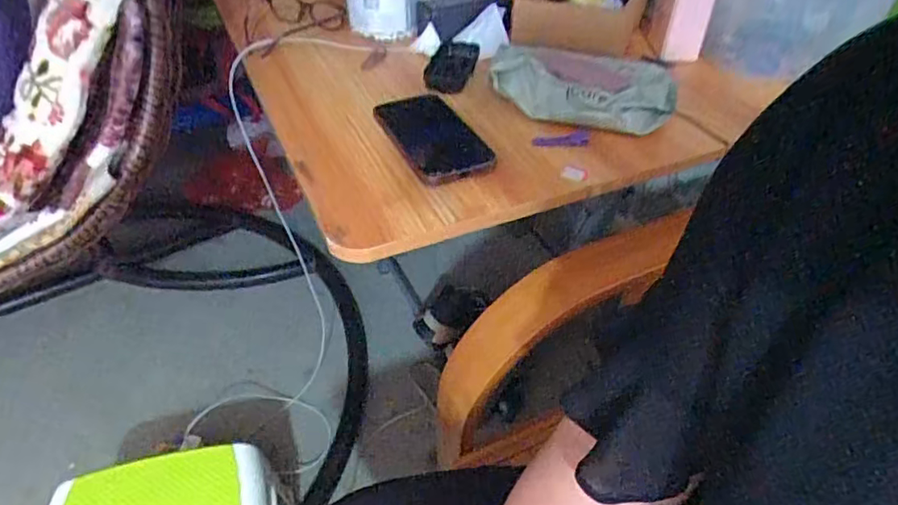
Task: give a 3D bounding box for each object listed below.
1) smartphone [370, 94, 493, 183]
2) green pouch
[{"bbox_3d":[-0.019,-0.125,0.606,0.080,0.013,0.168,-17,44,-21],"label":"smartphone"},{"bbox_3d":[0.155,-0.198,0.651,0.196,0.046,0.141,14,42,13],"label":"green pouch"}]

